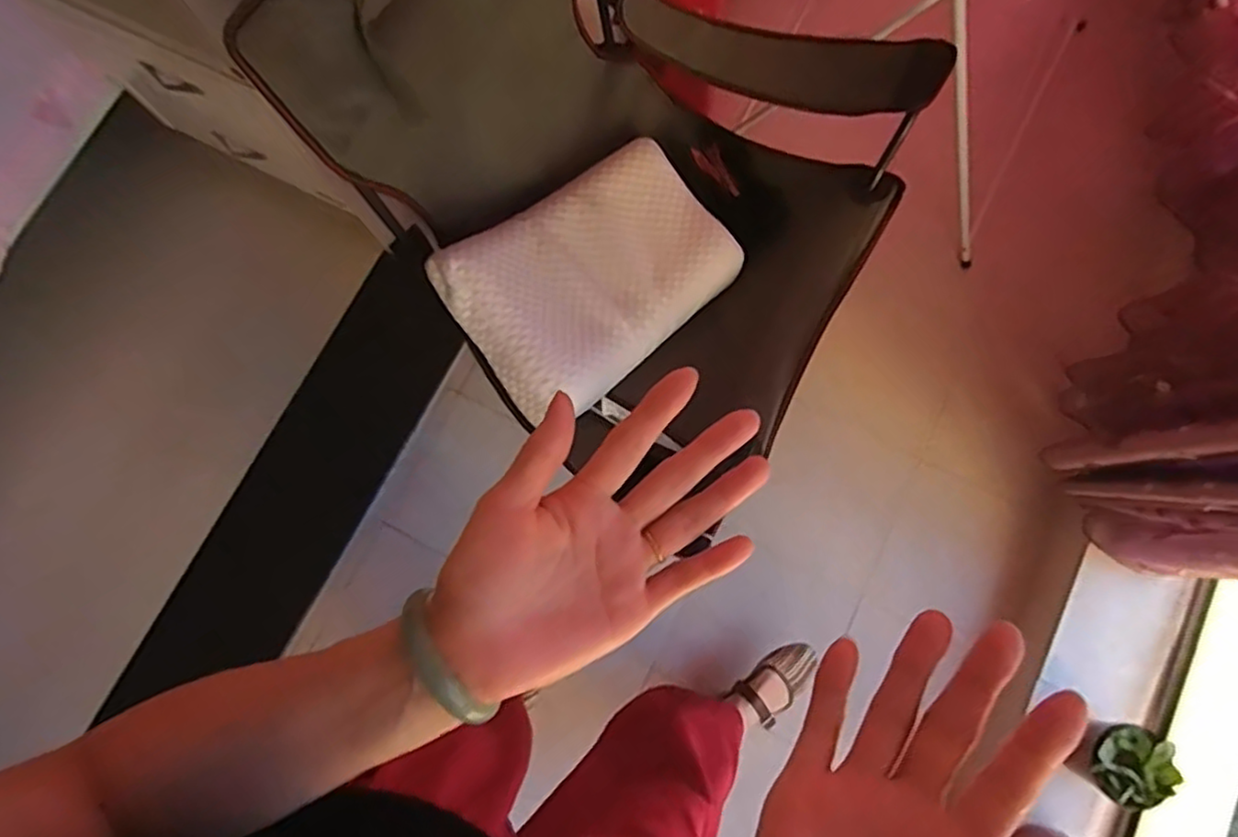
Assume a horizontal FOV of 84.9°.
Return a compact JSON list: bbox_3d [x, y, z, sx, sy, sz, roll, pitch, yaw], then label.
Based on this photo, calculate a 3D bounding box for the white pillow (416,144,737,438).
[{"bbox_3d":[-0.029,-0.221,1.027,0.479,0.101,0.293,-41,99,-30],"label":"white pillow"}]

